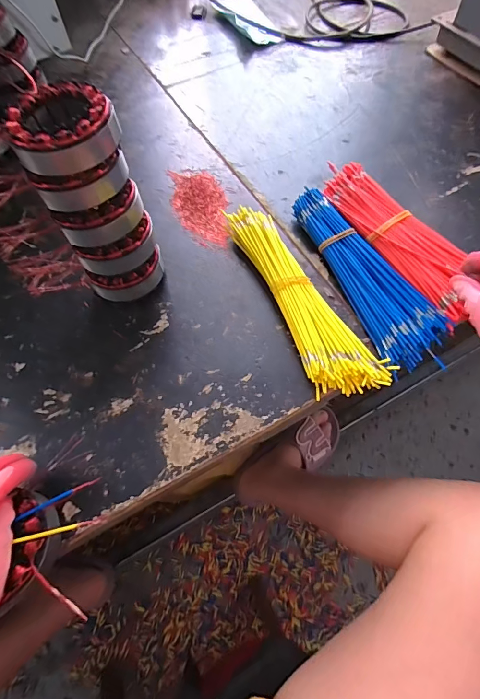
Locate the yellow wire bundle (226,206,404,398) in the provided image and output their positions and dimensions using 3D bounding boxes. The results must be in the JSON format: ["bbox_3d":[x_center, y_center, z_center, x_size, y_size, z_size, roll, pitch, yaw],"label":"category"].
[{"bbox_3d":[0.069,-0.067,0.424,0.077,0.030,0.261,-21,64,-8],"label":"yellow wire bundle"}]

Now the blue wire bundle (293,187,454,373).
[{"bbox_3d":[0.145,-0.092,0.433,0.073,0.026,0.247,-21,64,-8],"label":"blue wire bundle"}]

